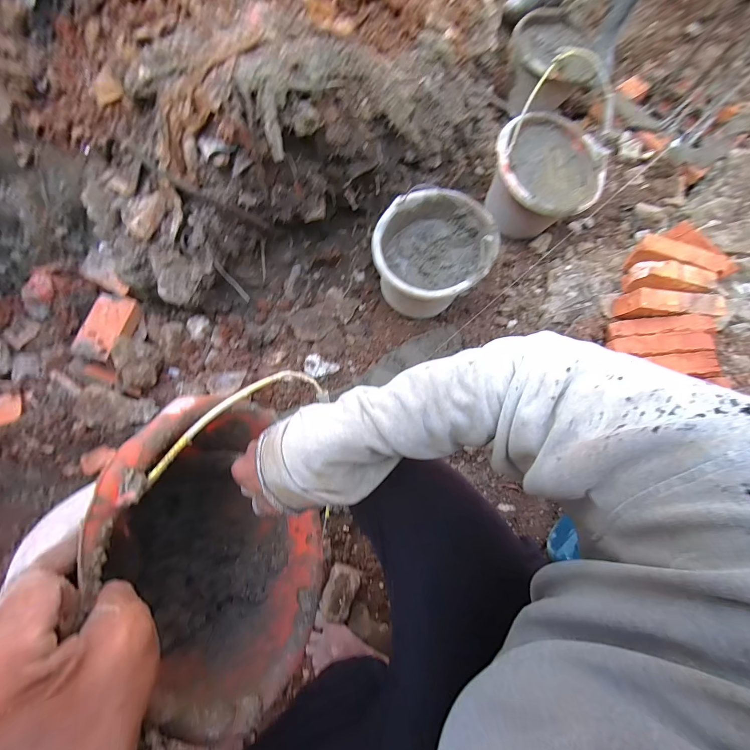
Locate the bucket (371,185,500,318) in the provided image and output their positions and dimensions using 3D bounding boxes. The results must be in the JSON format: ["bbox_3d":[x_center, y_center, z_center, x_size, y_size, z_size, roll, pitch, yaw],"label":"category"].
[{"bbox_3d":[0.132,-0.263,0.783,0.241,0.179,0.287,32,72,10],"label":"bucket"}]

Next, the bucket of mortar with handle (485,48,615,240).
[{"bbox_3d":[0.430,-0.503,0.858,0.261,0.223,0.283,1,69,-1],"label":"bucket of mortar with handle"}]

